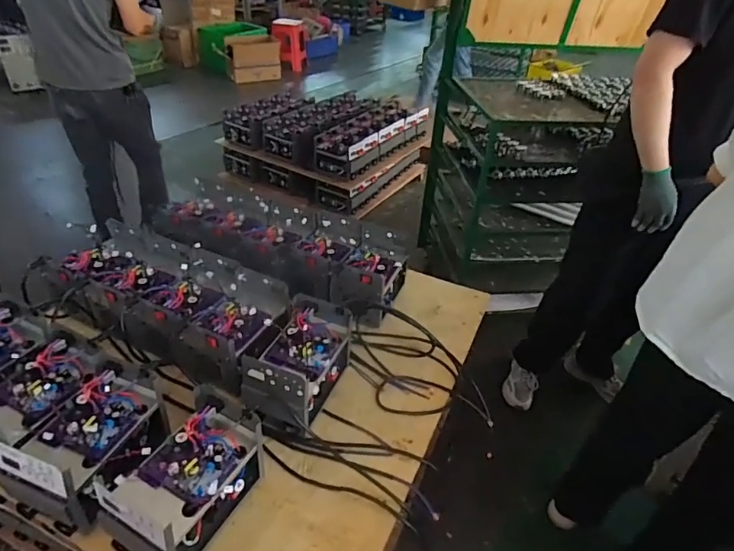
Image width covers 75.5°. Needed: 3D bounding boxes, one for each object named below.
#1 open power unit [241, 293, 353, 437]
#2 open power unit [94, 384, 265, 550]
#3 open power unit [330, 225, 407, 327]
[{"bbox_3d":[-0.148,0.201,1.087,0.162,0.170,0.268,14,38,13],"label":"open power unit"},{"bbox_3d":[-0.314,0.372,0.843,0.159,0.159,0.258,24,41,24],"label":"open power unit"},{"bbox_3d":[0.006,-0.003,1.357,0.176,0.158,0.284,14,38,12],"label":"open power unit"}]

